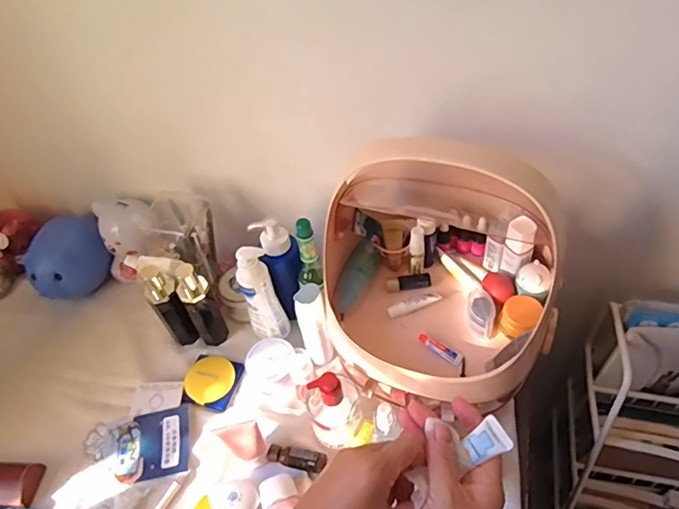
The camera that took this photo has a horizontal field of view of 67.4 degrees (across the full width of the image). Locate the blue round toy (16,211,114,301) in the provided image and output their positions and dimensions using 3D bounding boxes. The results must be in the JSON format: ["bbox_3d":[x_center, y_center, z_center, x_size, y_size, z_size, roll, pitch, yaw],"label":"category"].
[{"bbox_3d":[-0.497,0.012,0.941,0.142,0.131,0.100,-30,53,-19],"label":"blue round toy"}]

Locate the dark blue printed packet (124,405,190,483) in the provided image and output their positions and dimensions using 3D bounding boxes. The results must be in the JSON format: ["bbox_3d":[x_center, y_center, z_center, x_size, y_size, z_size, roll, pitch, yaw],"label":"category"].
[{"bbox_3d":[-0.264,0.278,0.754,0.079,0.009,0.098,-11,49,-3],"label":"dark blue printed packet"}]

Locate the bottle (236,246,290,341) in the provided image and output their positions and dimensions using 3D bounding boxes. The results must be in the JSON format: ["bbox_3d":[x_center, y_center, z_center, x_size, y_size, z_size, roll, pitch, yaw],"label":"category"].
[{"bbox_3d":[-0.117,0.066,0.779,0.051,0.178,0.046,-21,50,-12],"label":"bottle"}]

